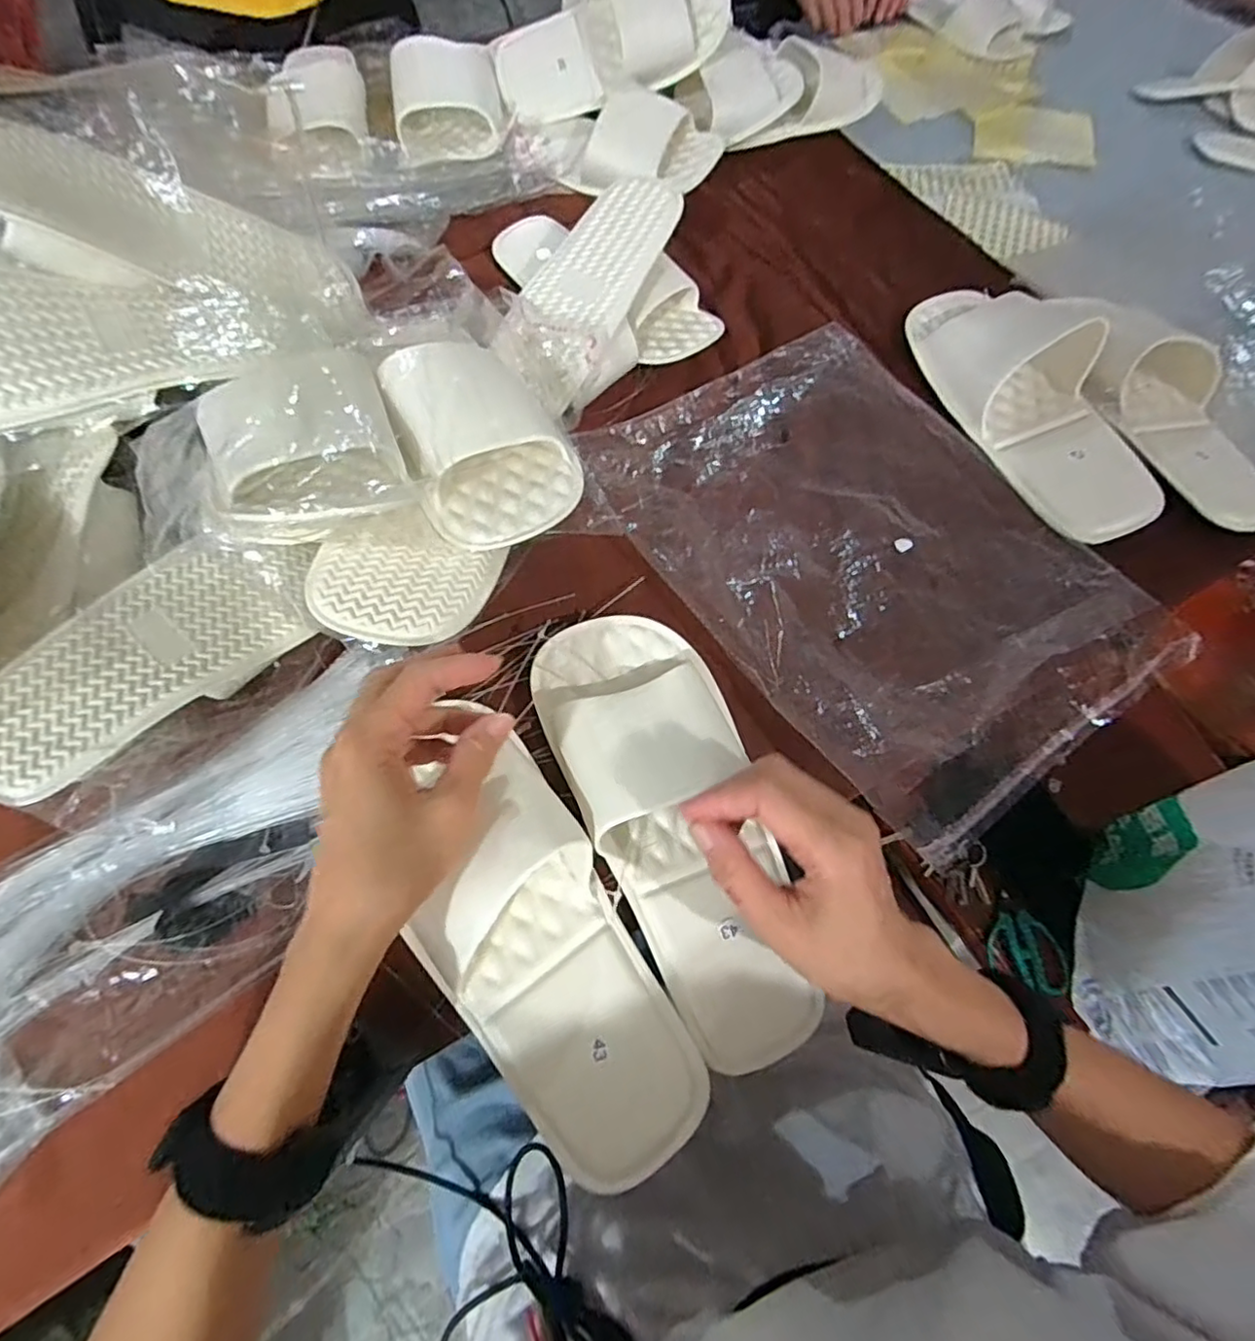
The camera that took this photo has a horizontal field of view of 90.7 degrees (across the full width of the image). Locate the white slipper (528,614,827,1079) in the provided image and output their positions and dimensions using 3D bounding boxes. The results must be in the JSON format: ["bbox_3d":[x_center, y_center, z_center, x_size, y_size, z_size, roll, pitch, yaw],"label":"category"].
[{"bbox_3d":[0.033,0.086,0.353,0.107,0.076,0.271,-19,80,-10],"label":"white slipper"}]

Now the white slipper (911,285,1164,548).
[{"bbox_3d":[0.327,-0.231,0.495,0.108,0.056,0.272,-20,66,-10],"label":"white slipper"}]

